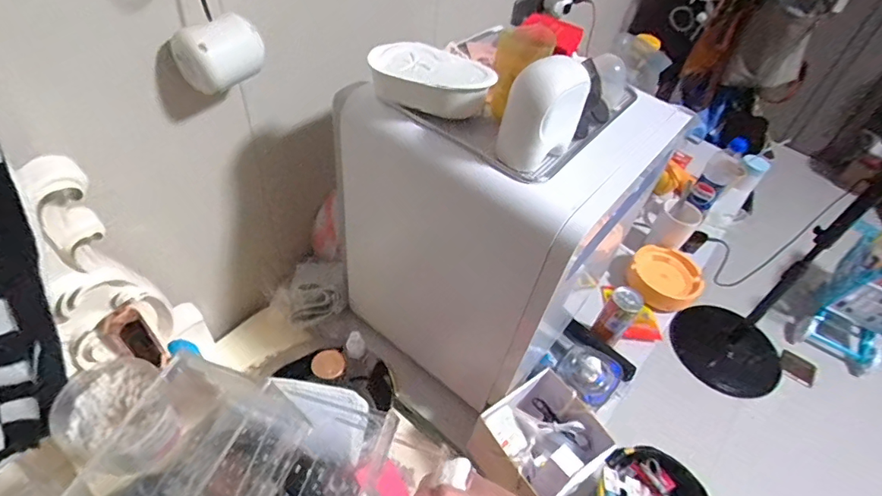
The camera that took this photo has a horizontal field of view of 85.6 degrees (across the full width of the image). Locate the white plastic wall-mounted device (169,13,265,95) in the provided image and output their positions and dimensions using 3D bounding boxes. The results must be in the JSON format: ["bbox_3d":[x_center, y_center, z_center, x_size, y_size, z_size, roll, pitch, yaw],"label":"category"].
[{"bbox_3d":[-0.248,-0.221,0.534,0.053,0.063,0.086,30,51,19],"label":"white plastic wall-mounted device"}]

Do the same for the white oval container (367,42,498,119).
[{"bbox_3d":[-0.011,-0.188,0.530,0.140,0.042,0.094,14,47,6],"label":"white oval container"}]

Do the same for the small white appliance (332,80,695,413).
[{"bbox_3d":[0.081,-0.055,0.725,0.336,0.413,0.360,34,52,23],"label":"small white appliance"}]

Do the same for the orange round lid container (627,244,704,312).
[{"bbox_3d":[0.457,0.060,0.975,0.137,0.046,0.144,4,47,-4],"label":"orange round lid container"}]

